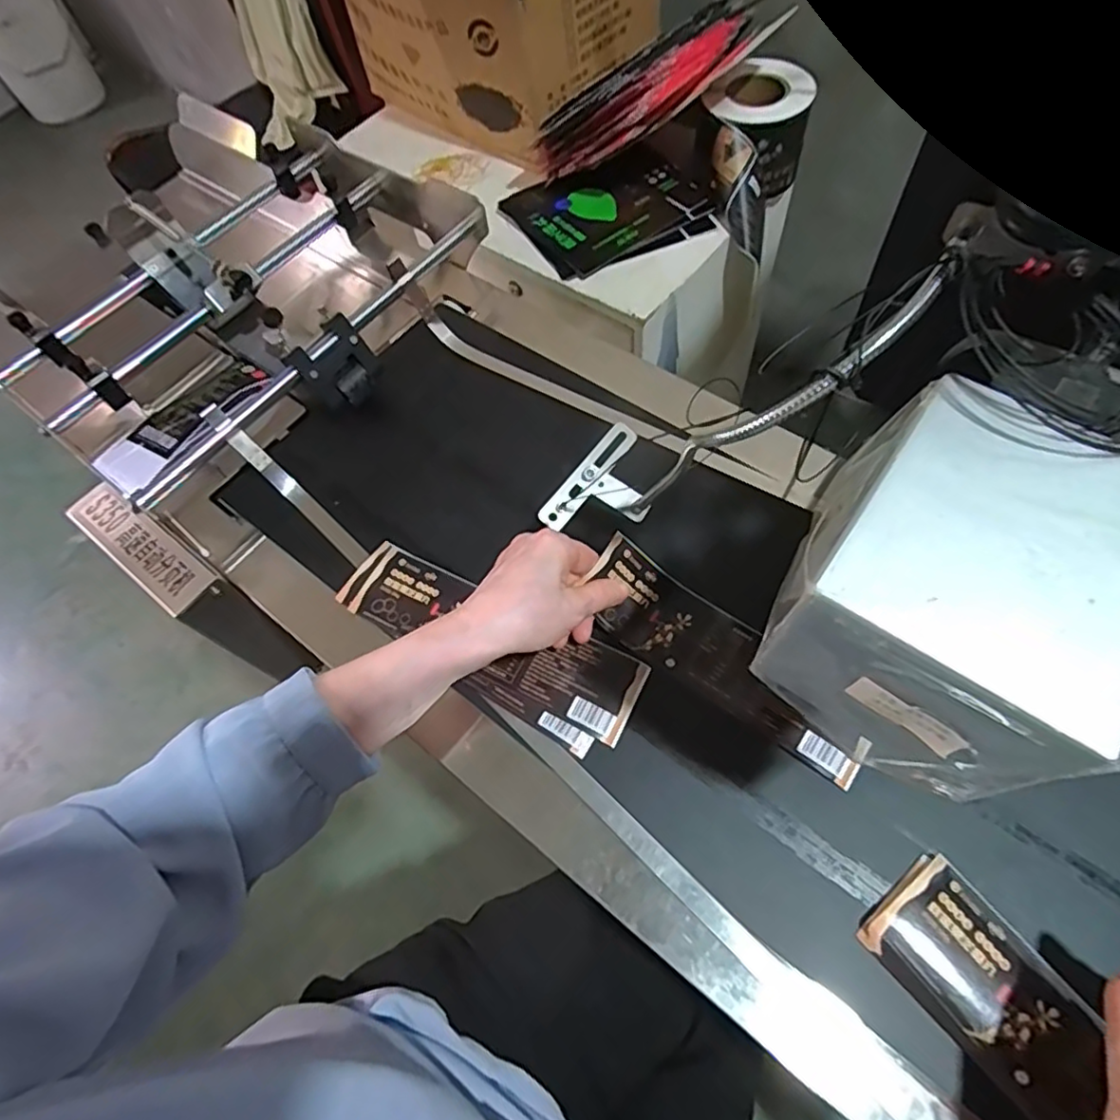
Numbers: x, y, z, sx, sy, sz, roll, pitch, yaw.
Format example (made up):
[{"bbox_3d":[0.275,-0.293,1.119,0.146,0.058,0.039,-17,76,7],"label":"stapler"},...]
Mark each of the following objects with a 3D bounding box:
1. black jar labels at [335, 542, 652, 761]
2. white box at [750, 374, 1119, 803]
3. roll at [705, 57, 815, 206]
[{"bbox_3d":[-0.055,0.060,0.485,0.241,0.015,0.083,29,69,18],"label":"black jar labels"},{"bbox_3d":[0.151,0.017,0.247,0.110,0.091,0.126,35,71,19],"label":"white box"},{"bbox_3d":[0.278,-0.599,0.876,0.131,0.115,0.130,-2,63,3],"label":"roll"}]

